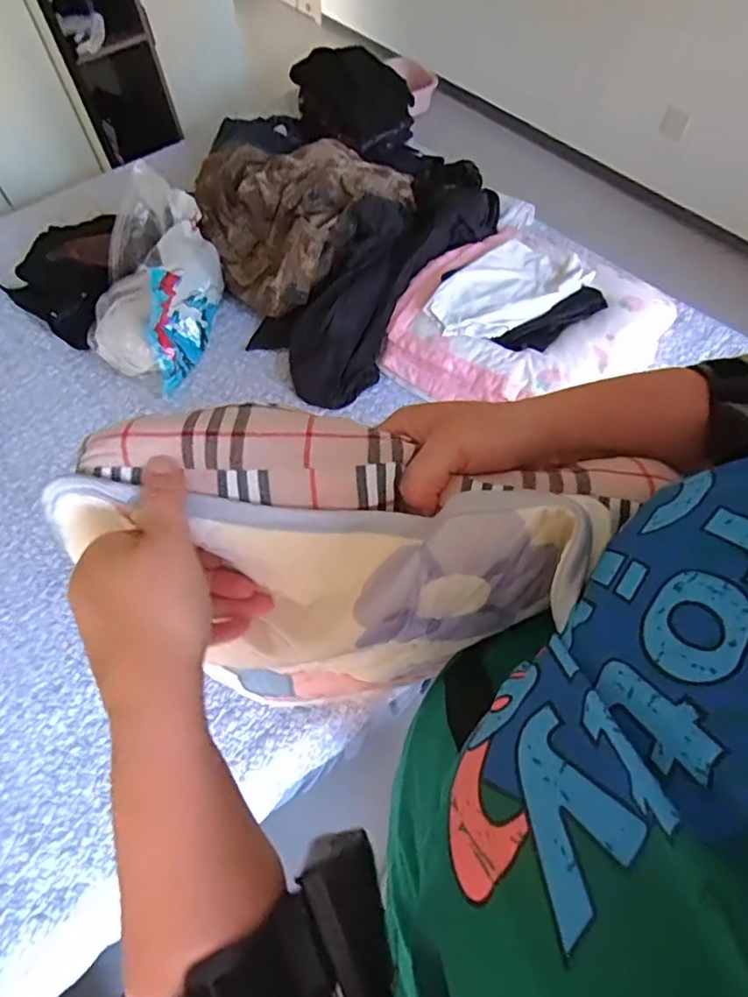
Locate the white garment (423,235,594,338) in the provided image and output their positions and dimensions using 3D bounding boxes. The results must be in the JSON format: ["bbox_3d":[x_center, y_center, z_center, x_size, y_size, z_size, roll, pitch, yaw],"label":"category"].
[{"bbox_3d":[0.296,-0.460,1.224,0.402,0.046,0.212,-39,64,-18],"label":"white garment"}]

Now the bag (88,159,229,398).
[{"bbox_3d":[-0.487,-0.495,1.321,0.242,0.242,0.427,9,60,10],"label":"bag"}]

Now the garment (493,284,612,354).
[{"bbox_3d":[0.371,-0.361,1.172,0.268,0.033,0.078,-33,62,-15],"label":"garment"}]

